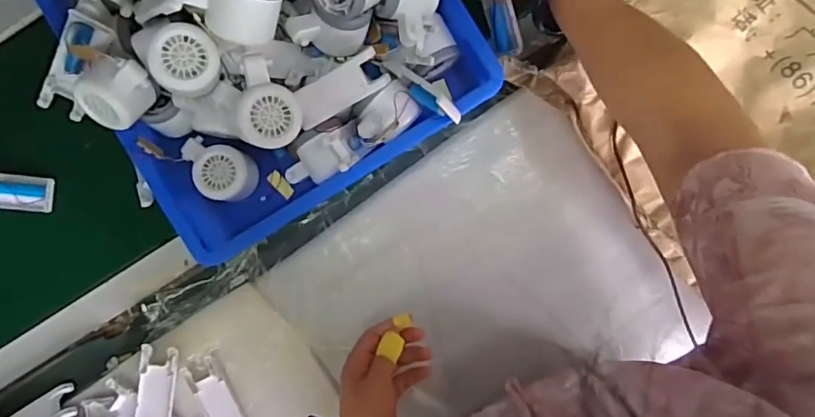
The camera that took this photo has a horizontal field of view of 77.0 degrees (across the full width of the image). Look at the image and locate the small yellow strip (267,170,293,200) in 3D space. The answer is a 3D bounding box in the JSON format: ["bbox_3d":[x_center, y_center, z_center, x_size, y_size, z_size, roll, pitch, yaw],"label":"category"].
[{"bbox_3d":[-0.143,-0.026,0.583,0.014,0.008,0.035,-41,90,-2],"label":"small yellow strip"}]

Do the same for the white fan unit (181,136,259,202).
[{"bbox_3d":[-0.206,-0.041,0.551,0.080,0.040,0.055,20,88,-1],"label":"white fan unit"}]

